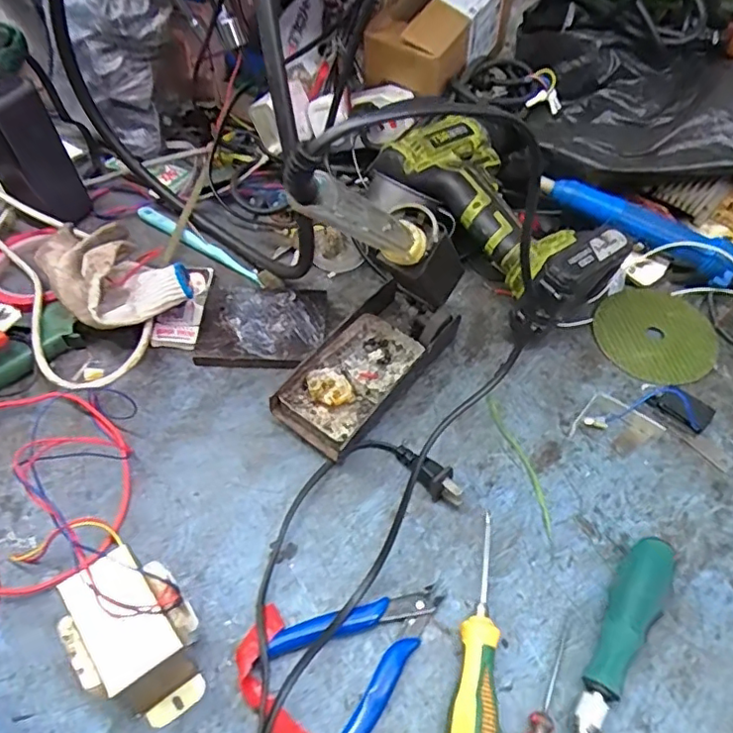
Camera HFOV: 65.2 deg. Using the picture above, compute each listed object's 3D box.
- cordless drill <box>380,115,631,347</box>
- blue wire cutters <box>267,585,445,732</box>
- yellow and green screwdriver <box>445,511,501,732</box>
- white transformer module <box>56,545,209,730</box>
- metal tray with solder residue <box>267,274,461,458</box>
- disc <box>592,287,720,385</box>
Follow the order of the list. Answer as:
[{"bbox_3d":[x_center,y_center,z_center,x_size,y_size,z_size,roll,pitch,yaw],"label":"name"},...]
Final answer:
[{"bbox_3d":[0.115,-0.128,0.515,0.117,0.100,0.214,-34,61,-25],"label":"cordless drill"},{"bbox_3d":[0.004,0.176,0.336,0.105,0.011,0.077,-21,57,-17],"label":"blue wire cutters"},{"bbox_3d":[0.067,0.163,0.337,0.027,0.029,0.152,12,53,7],"label":"yellow and green screwdriver"},{"bbox_3d":[-0.129,0.146,0.317,0.064,0.069,0.085,-33,61,-24],"label":"white transformer module"},{"bbox_3d":[0.002,-0.003,0.452,0.067,0.040,0.155,34,59,21],"label":"metal tray with solder residue"},{"bbox_3d":[0.251,-0.029,0.497,0.101,0.004,0.099,1,53,-2],"label":"disc"}]

